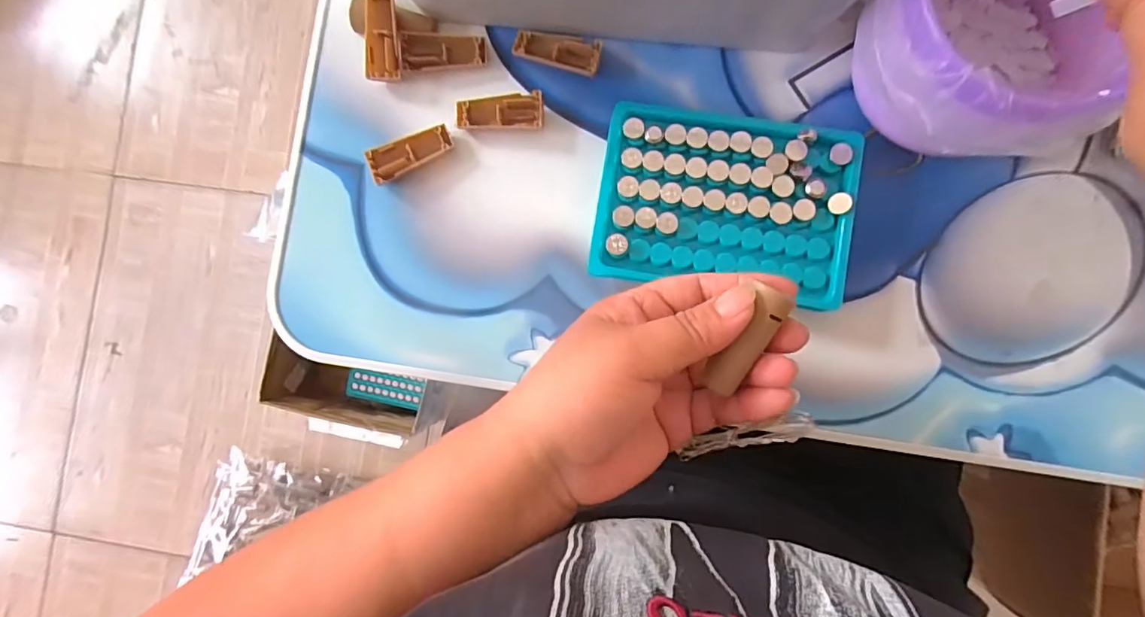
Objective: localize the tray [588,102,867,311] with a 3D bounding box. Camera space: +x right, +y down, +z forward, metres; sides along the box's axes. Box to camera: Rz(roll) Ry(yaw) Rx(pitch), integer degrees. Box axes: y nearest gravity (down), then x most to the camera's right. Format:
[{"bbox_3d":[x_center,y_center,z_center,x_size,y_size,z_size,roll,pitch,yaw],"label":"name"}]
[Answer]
[{"bbox_3d":[0.082,-0.056,0.284,0.132,0.022,0.093,9,87,4],"label":"tray"}]

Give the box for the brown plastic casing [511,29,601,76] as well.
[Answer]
[{"bbox_3d":[-0.009,-0.149,0.302,0.050,0.009,0.020,15,88,5],"label":"brown plastic casing"}]

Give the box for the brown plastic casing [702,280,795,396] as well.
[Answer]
[{"bbox_3d":[0.074,0.013,0.217,0.016,0.008,0.047,31,103,5],"label":"brown plastic casing"}]

